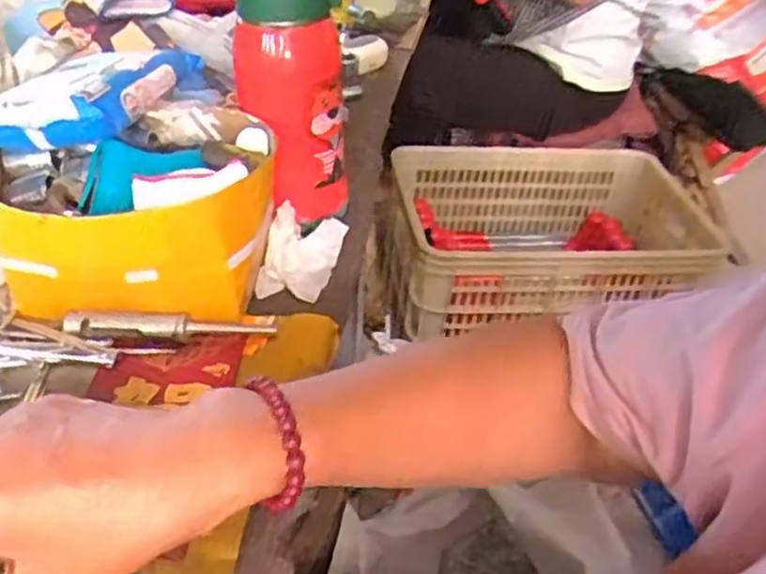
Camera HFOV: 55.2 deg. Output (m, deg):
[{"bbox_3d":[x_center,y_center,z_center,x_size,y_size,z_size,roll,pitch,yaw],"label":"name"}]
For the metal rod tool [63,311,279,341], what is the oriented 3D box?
[{"bbox_3d":[-0.137,0.025,0.473,0.133,0.010,0.013,2,38,-4],"label":"metal rod tool"}]

